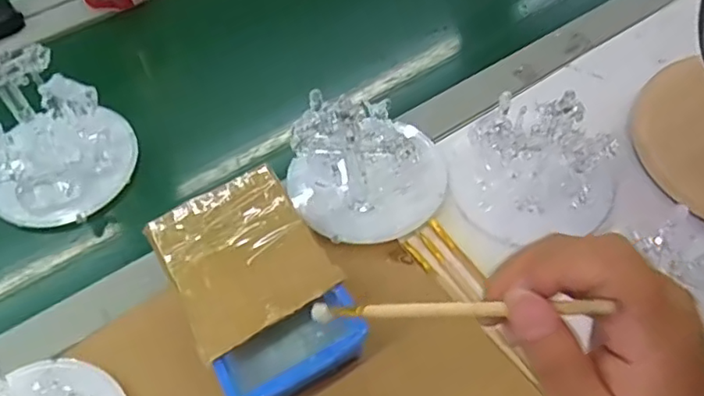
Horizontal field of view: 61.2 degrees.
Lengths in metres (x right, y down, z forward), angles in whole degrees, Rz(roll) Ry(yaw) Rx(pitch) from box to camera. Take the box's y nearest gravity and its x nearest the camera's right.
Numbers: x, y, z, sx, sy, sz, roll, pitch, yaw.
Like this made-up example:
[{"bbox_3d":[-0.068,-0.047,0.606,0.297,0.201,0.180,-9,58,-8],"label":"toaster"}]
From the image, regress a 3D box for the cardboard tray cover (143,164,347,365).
[{"bbox_3d":[-0.077,0.037,0.408,0.099,0.007,0.113,-29,60,-16],"label":"cardboard tray cover"}]

